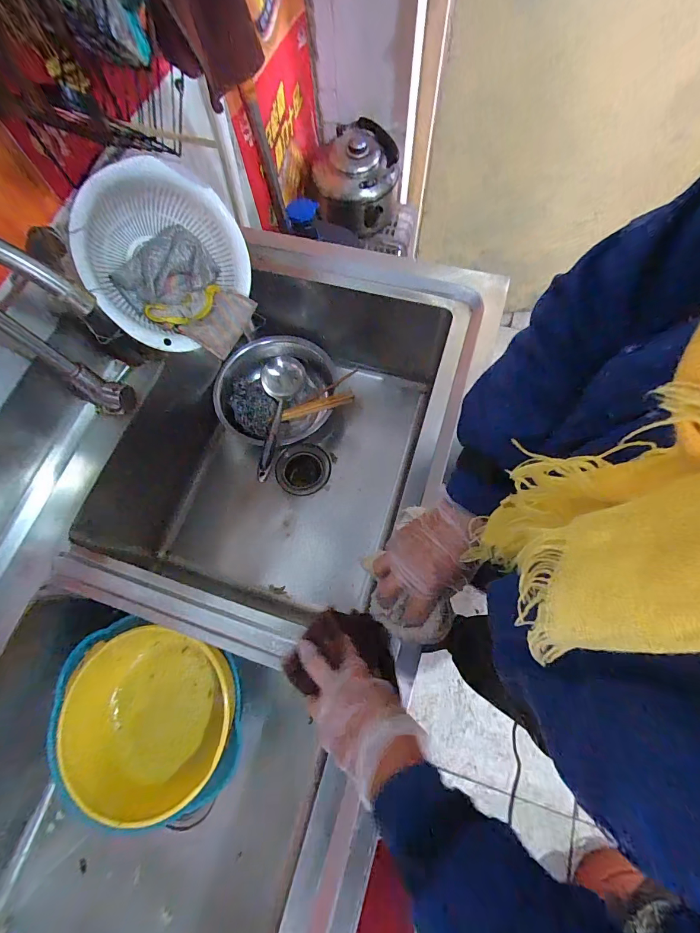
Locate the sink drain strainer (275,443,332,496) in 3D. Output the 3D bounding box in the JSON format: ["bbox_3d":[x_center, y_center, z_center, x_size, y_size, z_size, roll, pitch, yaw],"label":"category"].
[{"bbox_3d":[-0.091,0.004,0.749,0.099,0.025,0.112,29,75,12],"label":"sink drain strainer"}]

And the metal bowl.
[{"bbox_3d":[-0.146,-0.144,0.766,0.219,0.087,0.225,-1,71,2],"label":"metal bowl"}]

